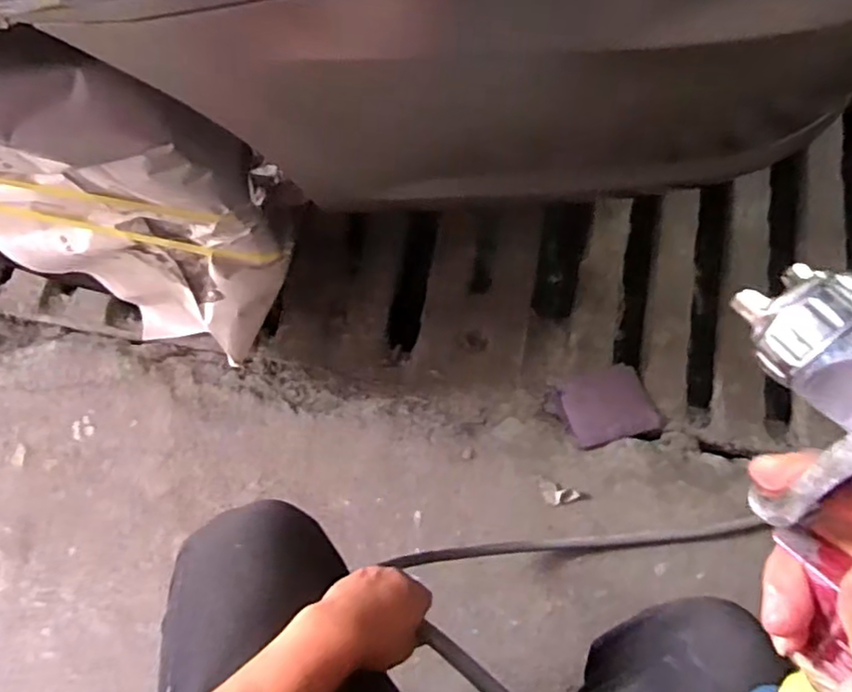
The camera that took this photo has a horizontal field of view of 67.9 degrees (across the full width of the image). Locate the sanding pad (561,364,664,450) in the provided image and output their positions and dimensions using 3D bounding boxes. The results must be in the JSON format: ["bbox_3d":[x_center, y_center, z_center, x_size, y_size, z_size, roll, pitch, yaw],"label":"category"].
[{"bbox_3d":[0.286,0.091,0.983,0.136,0.018,0.117,-13,57,-6],"label":"sanding pad"}]

